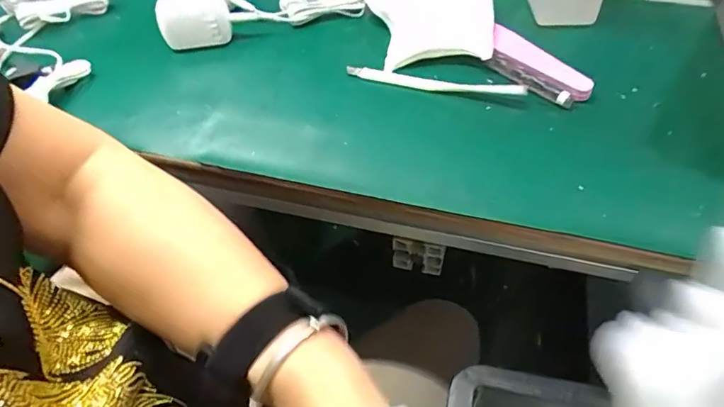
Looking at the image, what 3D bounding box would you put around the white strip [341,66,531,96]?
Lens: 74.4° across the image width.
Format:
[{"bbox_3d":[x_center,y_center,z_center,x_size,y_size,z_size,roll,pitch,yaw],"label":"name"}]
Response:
[{"bbox_3d":[0.056,-0.097,0.388,0.145,0.013,0.016,12,53,12],"label":"white strip"}]

